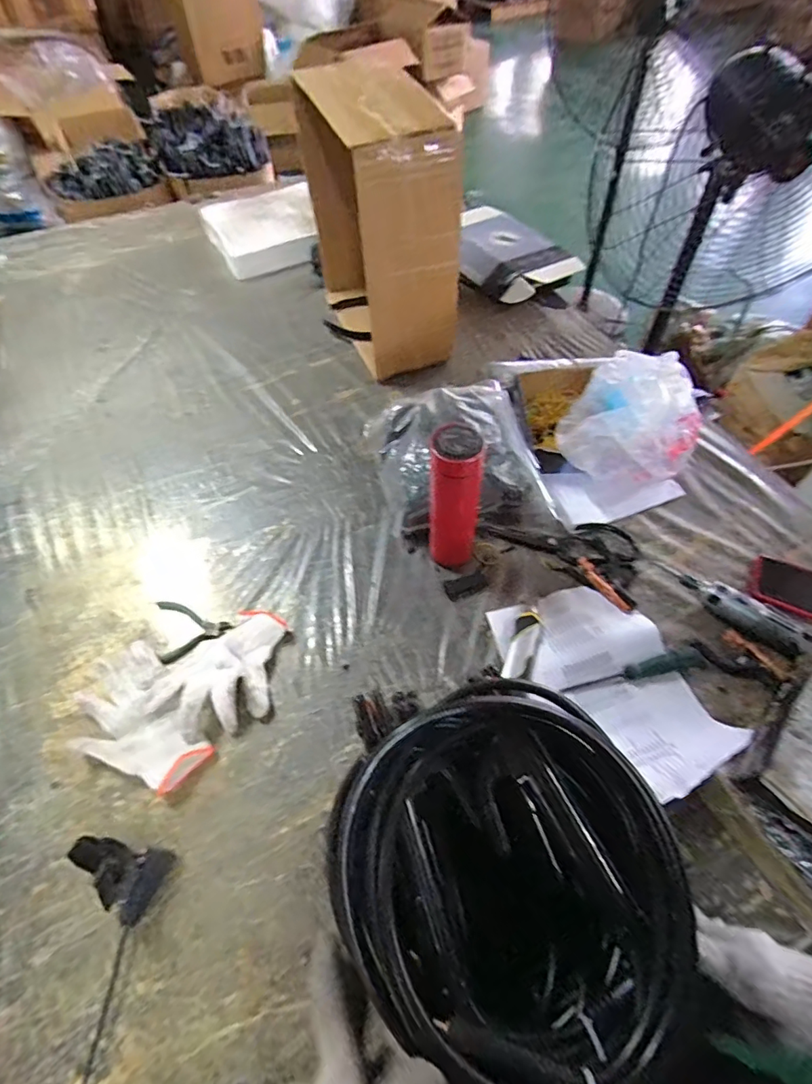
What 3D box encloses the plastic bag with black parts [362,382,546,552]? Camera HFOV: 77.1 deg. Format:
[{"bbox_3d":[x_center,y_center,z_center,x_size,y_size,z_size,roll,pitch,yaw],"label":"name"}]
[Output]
[{"bbox_3d":[0.077,-0.140,0.835,0.254,0.072,0.290,-7,57,-3],"label":"plastic bag with black parts"}]

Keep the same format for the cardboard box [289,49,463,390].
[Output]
[{"bbox_3d":[-0.053,-0.570,0.932,0.169,0.416,0.385,-18,58,-10],"label":"cardboard box"}]

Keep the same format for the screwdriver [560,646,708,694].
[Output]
[{"bbox_3d":[0.296,0.169,0.671,0.195,0.028,0.029,-10,57,-5],"label":"screwdriver"}]

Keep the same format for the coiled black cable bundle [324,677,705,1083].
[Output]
[{"bbox_3d":[0.071,0.225,0.339,0.206,0.072,0.227,-29,61,-16],"label":"coiled black cable bundle"}]

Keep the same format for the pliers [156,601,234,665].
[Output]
[{"bbox_3d":[-0.311,0.111,0.731,0.098,0.008,0.099,-26,60,-15],"label":"pliers"}]

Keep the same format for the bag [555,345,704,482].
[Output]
[{"bbox_3d":[0.348,-0.183,0.777,0.191,0.122,0.176,25,61,16],"label":"bag"}]

